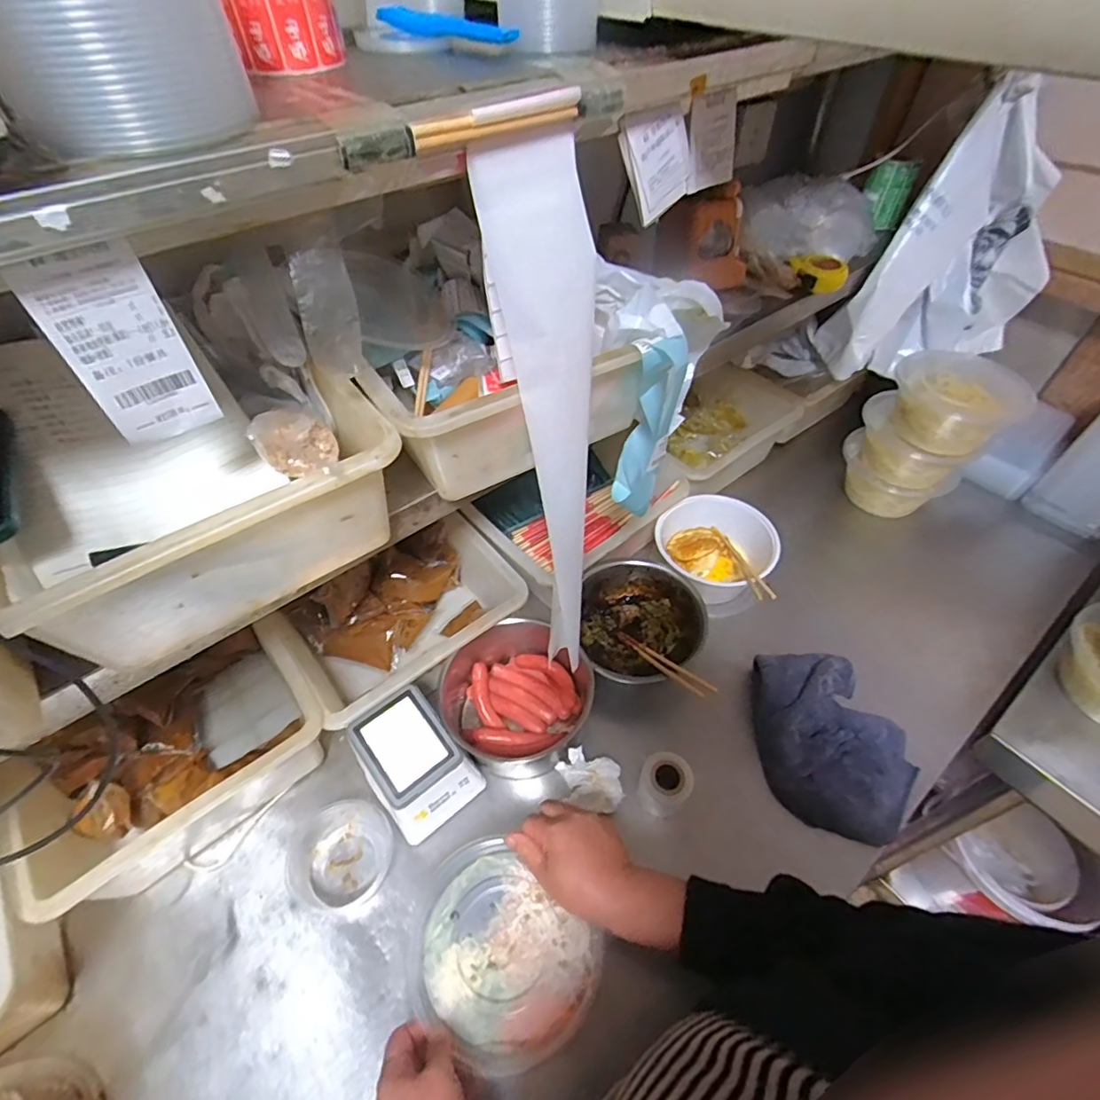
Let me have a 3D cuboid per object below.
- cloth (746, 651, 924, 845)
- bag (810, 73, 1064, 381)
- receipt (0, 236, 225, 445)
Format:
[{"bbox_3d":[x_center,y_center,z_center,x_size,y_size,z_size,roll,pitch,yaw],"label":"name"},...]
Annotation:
[{"bbox_3d":[0.326,0.219,0.642,0.182,0.066,0.185,16,49,16],"label":"cloth"},{"bbox_3d":[0.600,-0.458,0.814,0.279,0.329,0.144,-22,49,-18],"label":"bag"},{"bbox_3d":[-0.235,-0.109,0.307,0.054,0.111,0.004,-33,62,-24],"label":"receipt"}]

